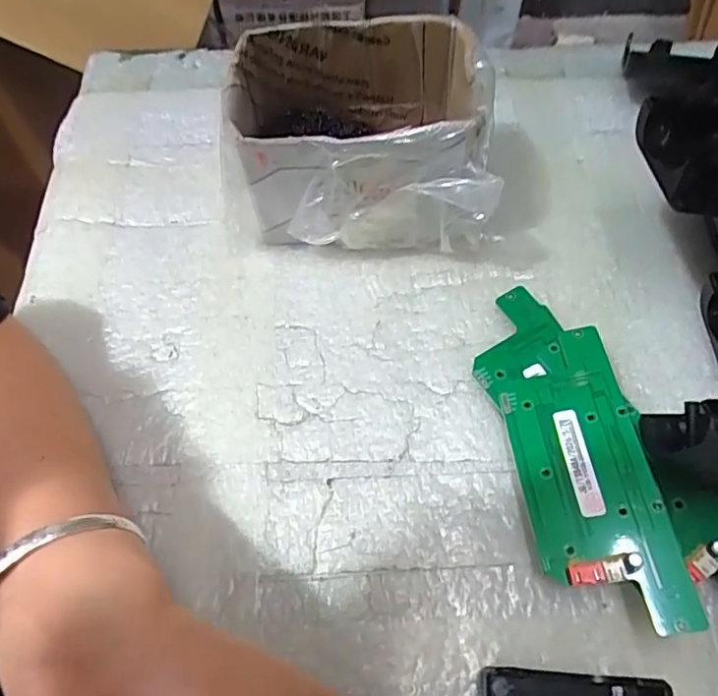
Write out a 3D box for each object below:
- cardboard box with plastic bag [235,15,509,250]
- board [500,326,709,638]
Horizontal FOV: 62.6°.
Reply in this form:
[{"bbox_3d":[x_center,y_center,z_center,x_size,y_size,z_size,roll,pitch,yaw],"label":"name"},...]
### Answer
[{"bbox_3d":[0.002,-0.118,0.327,0.131,0.076,0.110,2,62,2],"label":"cardboard box with plastic bag"},{"bbox_3d":[0.100,0.053,0.261,0.056,0.012,0.132,-11,57,8],"label":"board"}]

